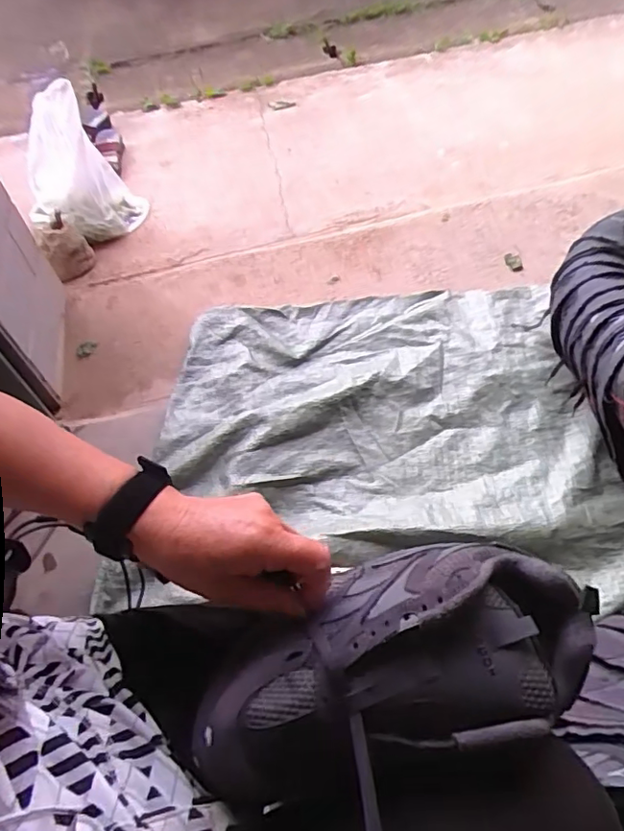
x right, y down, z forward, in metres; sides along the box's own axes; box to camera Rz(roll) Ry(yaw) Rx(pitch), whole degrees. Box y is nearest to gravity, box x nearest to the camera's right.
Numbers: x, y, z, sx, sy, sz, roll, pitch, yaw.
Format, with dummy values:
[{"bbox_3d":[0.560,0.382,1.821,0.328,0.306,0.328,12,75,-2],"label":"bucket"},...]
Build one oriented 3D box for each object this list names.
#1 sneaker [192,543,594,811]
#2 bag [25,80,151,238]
[{"bbox_3d":[0.040,0.154,0.343,0.253,0.077,0.117,-22,54,3],"label":"sneaker"},{"bbox_3d":[-0.480,-0.502,1.124,0.153,0.290,0.216,33,63,22],"label":"bag"}]

